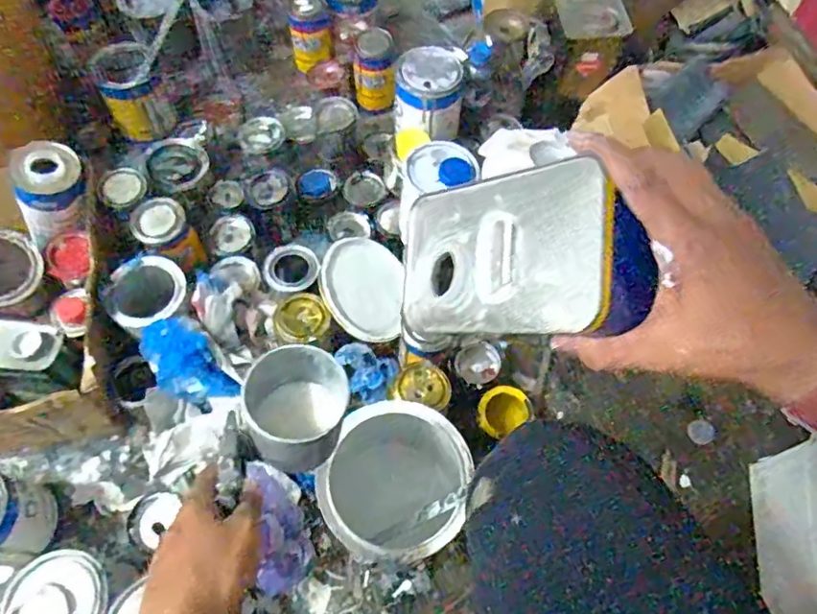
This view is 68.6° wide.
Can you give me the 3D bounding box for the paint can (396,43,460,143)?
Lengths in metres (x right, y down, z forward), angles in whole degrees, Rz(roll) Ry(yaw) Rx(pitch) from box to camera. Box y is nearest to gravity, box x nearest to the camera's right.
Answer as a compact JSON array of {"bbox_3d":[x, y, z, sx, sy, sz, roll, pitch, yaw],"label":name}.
[{"bbox_3d":[0.030,-0.327,0.923,0.101,0.095,0.108,0,63,-3],"label":"paint can"}]

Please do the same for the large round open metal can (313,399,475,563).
[{"bbox_3d":[-0.015,0.215,0.700,0.163,0.163,0.159,1,63,-2],"label":"large round open metal can"}]

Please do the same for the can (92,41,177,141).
[{"bbox_3d":[-0.453,-0.356,0.998,0.099,0.101,0.112,-23,66,-14],"label":"can"}]

